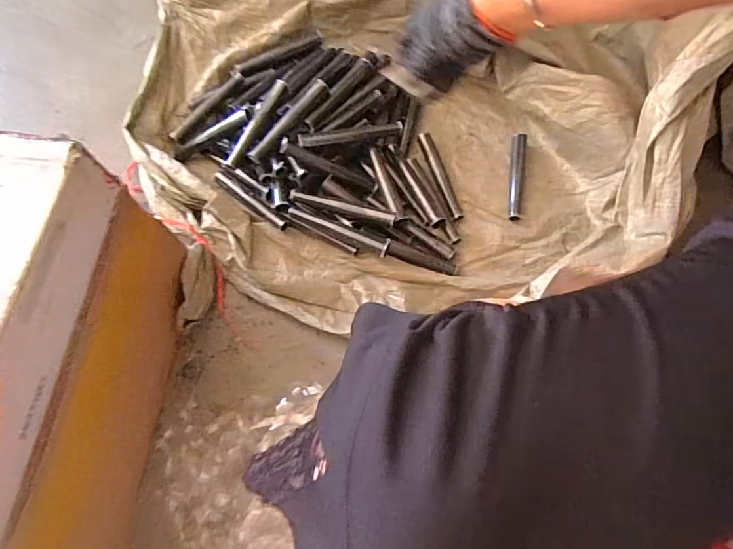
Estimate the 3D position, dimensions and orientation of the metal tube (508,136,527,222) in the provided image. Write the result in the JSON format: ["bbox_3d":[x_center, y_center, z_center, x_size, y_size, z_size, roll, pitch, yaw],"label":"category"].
[{"bbox_3d":[0.230,-0.150,0.744,0.026,0.014,0.151,10,69,4],"label":"metal tube"}]

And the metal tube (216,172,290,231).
[{"bbox_3d":[-0.174,-0.109,0.716,0.149,0.020,0.018,39,74,14],"label":"metal tube"}]

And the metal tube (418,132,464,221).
[{"bbox_3d":[0.114,-0.153,0.746,0.019,0.015,0.152,-17,70,-6],"label":"metal tube"}]

